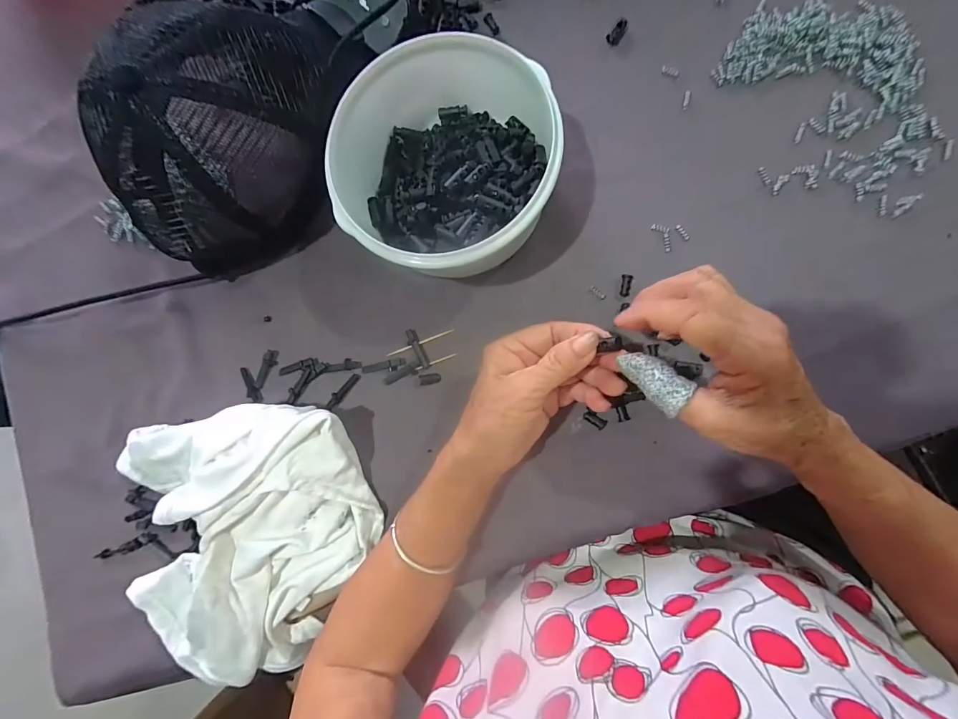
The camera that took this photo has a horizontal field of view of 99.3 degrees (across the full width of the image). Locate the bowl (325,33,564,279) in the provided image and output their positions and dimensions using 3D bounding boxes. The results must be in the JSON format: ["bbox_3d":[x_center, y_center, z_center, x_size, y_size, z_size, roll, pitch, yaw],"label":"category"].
[{"bbox_3d":[-0.022,-0.138,0.308,0.149,0.079,0.155,-1,86,8],"label":"bowl"}]

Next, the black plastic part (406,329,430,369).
[{"bbox_3d":[-0.051,-0.009,0.341,0.008,0.005,0.035,-25,83,6],"label":"black plastic part"}]

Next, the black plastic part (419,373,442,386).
[{"bbox_3d":[-0.041,0.016,0.337,0.017,0.004,0.009,-10,85,7],"label":"black plastic part"}]

